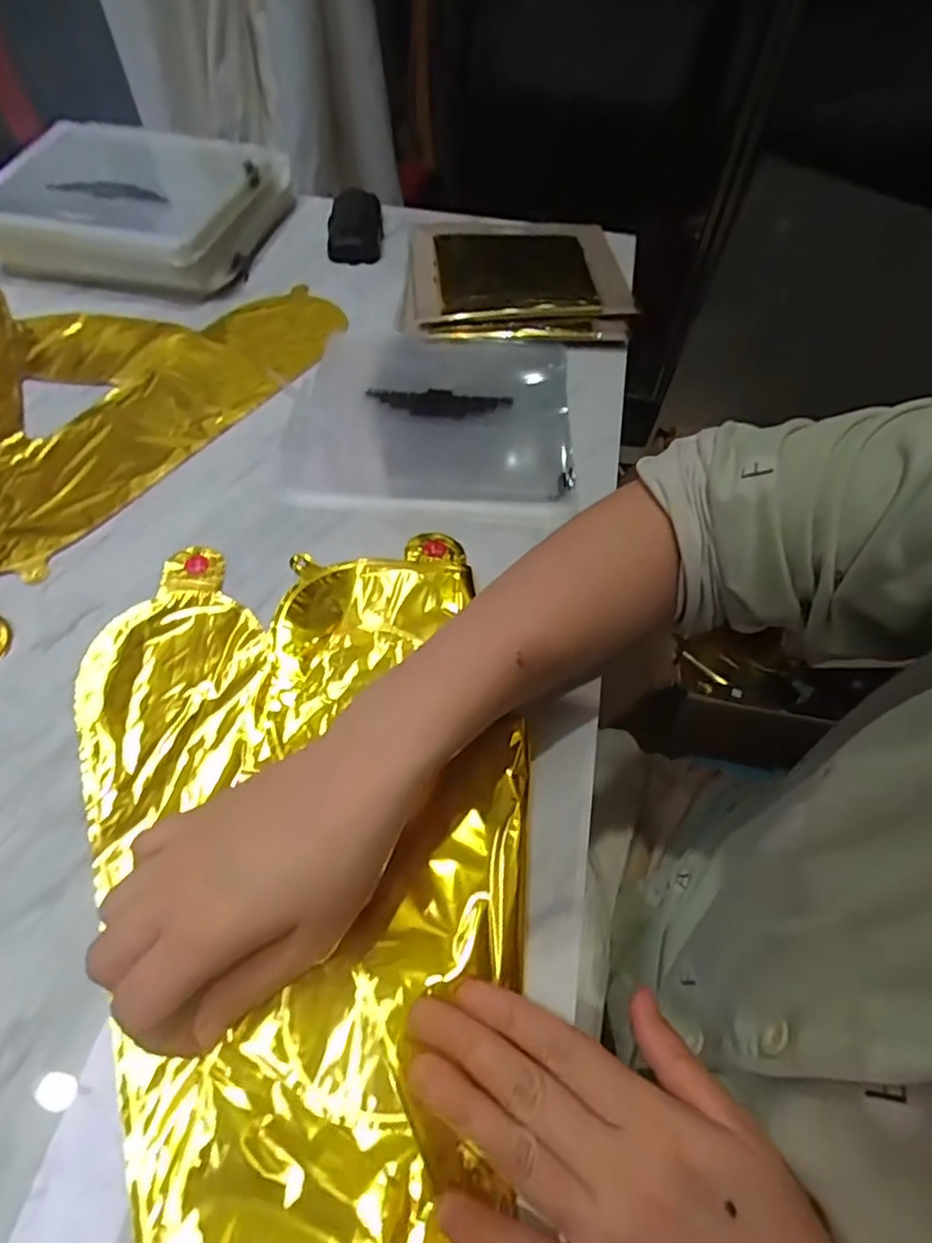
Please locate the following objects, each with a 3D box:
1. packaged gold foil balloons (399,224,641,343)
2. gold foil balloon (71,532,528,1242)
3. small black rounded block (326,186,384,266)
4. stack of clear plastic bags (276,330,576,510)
[{"bbox_3d":[0.047,-0.319,0.583,0.201,0.025,0.186,2,56,0],"label":"packaged gold foil balloons"},{"bbox_3d":[-0.072,0.139,0.284,0.217,0.014,0.436,-8,57,-7],"label":"gold foil balloon"},{"bbox_3d":[-0.112,-0.395,0.626,0.052,0.022,0.110,-1,56,-2],"label":"small black rounded block"},{"bbox_3d":[-0.028,-0.162,0.489,0.210,0.016,0.199,1,56,-1],"label":"stack of clear plastic bags"}]

